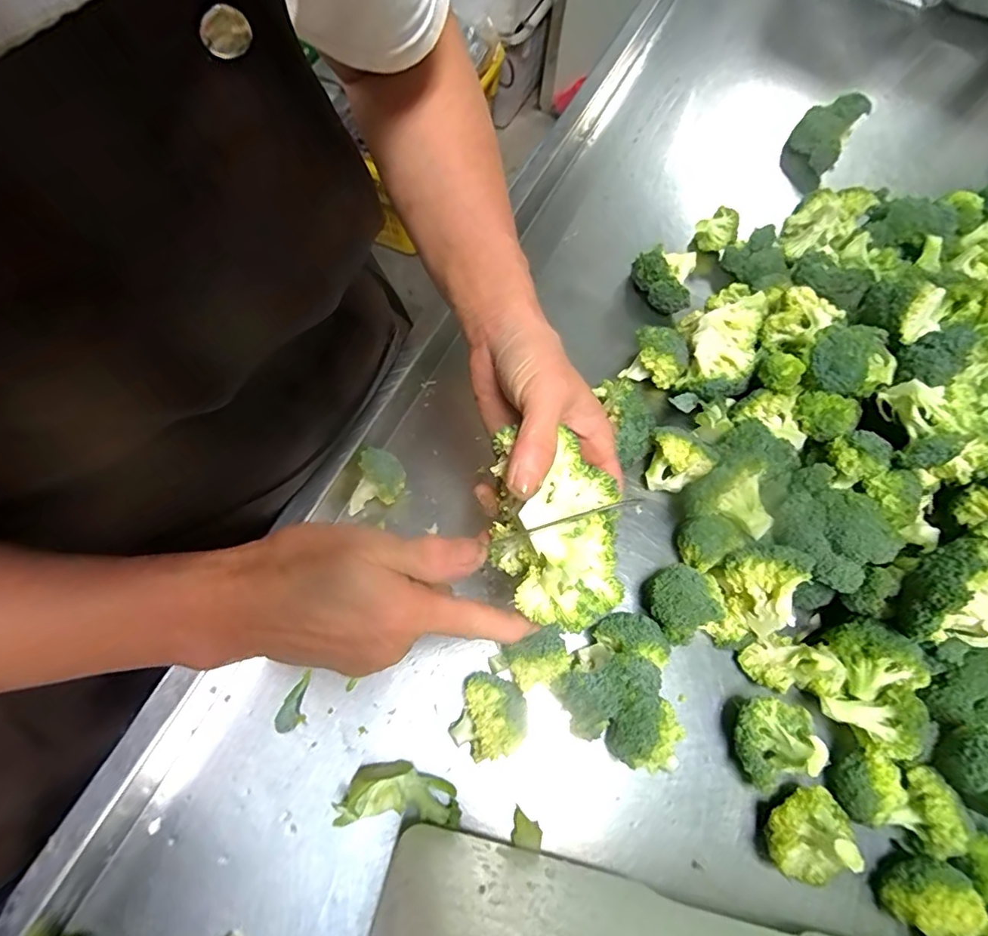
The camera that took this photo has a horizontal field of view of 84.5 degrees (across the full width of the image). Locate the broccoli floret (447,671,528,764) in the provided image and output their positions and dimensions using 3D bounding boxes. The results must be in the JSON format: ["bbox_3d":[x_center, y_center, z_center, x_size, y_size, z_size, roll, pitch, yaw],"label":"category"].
[{"bbox_3d":[-0.002,0.169,0.367,0.046,0.042,0.050,1,67,-3],"label":"broccoli floret"}]

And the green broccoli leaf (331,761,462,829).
[{"bbox_3d":[-0.057,0.208,0.343,0.075,0.019,0.037,25,63,-26],"label":"green broccoli leaf"}]

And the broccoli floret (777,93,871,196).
[{"bbox_3d":[0.364,-0.368,0.615,0.061,0.067,0.090,36,70,11],"label":"broccoli floret"}]

